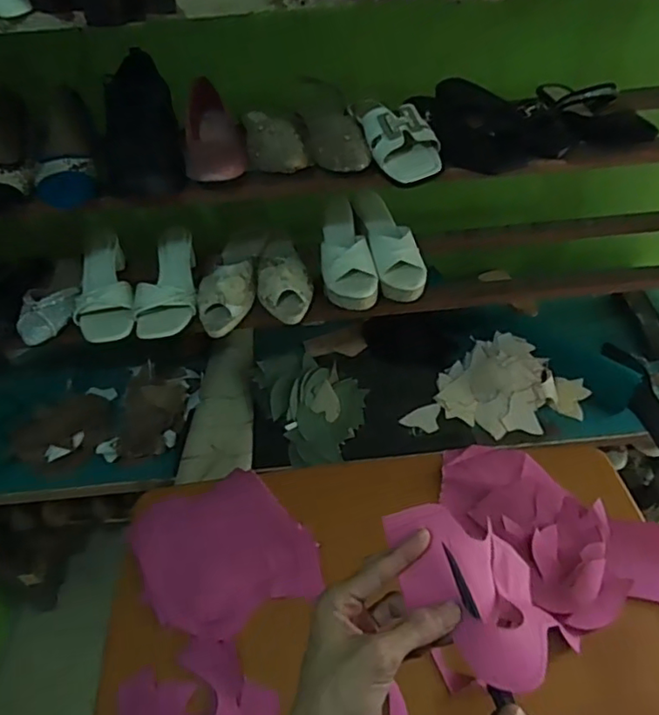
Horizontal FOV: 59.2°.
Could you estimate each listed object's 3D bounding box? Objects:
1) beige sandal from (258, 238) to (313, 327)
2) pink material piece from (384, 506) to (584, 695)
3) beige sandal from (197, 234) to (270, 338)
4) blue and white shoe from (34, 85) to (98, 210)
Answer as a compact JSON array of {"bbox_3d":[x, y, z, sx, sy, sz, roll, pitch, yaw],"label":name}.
[{"bbox_3d":[-0.076,-0.150,0.978,0.089,0.067,0.224,-6,47,-1],"label":"beige sandal"},{"bbox_3d":[0.101,0.173,0.430,0.134,0.068,0.114,16,58,4],"label":"pink material piece"},{"bbox_3d":[-0.162,-0.147,0.971,0.086,0.057,0.256,2,48,7],"label":"beige sandal"},{"bbox_3d":[-0.365,-0.291,0.783,0.078,0.077,0.215,-16,48,-10],"label":"blue and white shoe"}]

